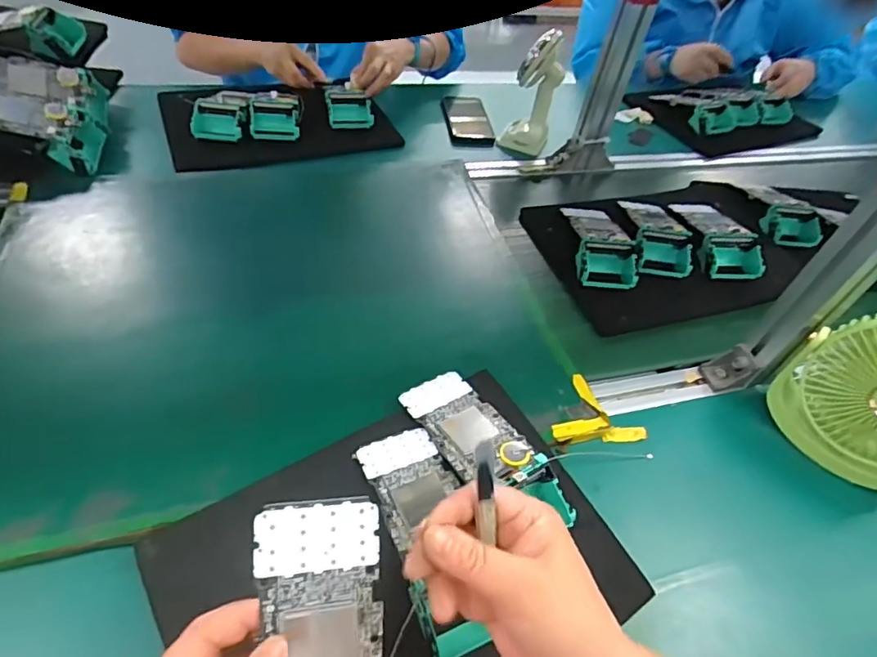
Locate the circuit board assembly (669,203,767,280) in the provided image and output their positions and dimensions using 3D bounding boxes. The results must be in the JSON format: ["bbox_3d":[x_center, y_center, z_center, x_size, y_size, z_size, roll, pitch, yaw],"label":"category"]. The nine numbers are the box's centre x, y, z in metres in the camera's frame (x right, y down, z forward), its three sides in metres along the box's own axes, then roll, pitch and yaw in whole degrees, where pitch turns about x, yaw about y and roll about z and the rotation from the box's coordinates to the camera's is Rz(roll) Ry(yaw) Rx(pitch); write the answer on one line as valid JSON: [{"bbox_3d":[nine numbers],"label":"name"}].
[{"bbox_3d":[0.390,-0.136,0.736,0.073,0.046,0.172,2,41,1],"label":"circuit board assembly"}]

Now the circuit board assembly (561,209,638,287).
[{"bbox_3d":[0.213,-0.124,0.708,0.073,0.051,0.173,0,41,-1],"label":"circuit board assembly"}]

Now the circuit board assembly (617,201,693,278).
[{"bbox_3d":[0.302,-0.135,0.725,0.075,0.053,0.176,6,41,6],"label":"circuit board assembly"}]

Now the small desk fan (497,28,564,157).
[{"bbox_3d":[0.149,-0.372,0.843,0.084,0.190,0.072,7,41,7],"label":"small desk fan"}]

